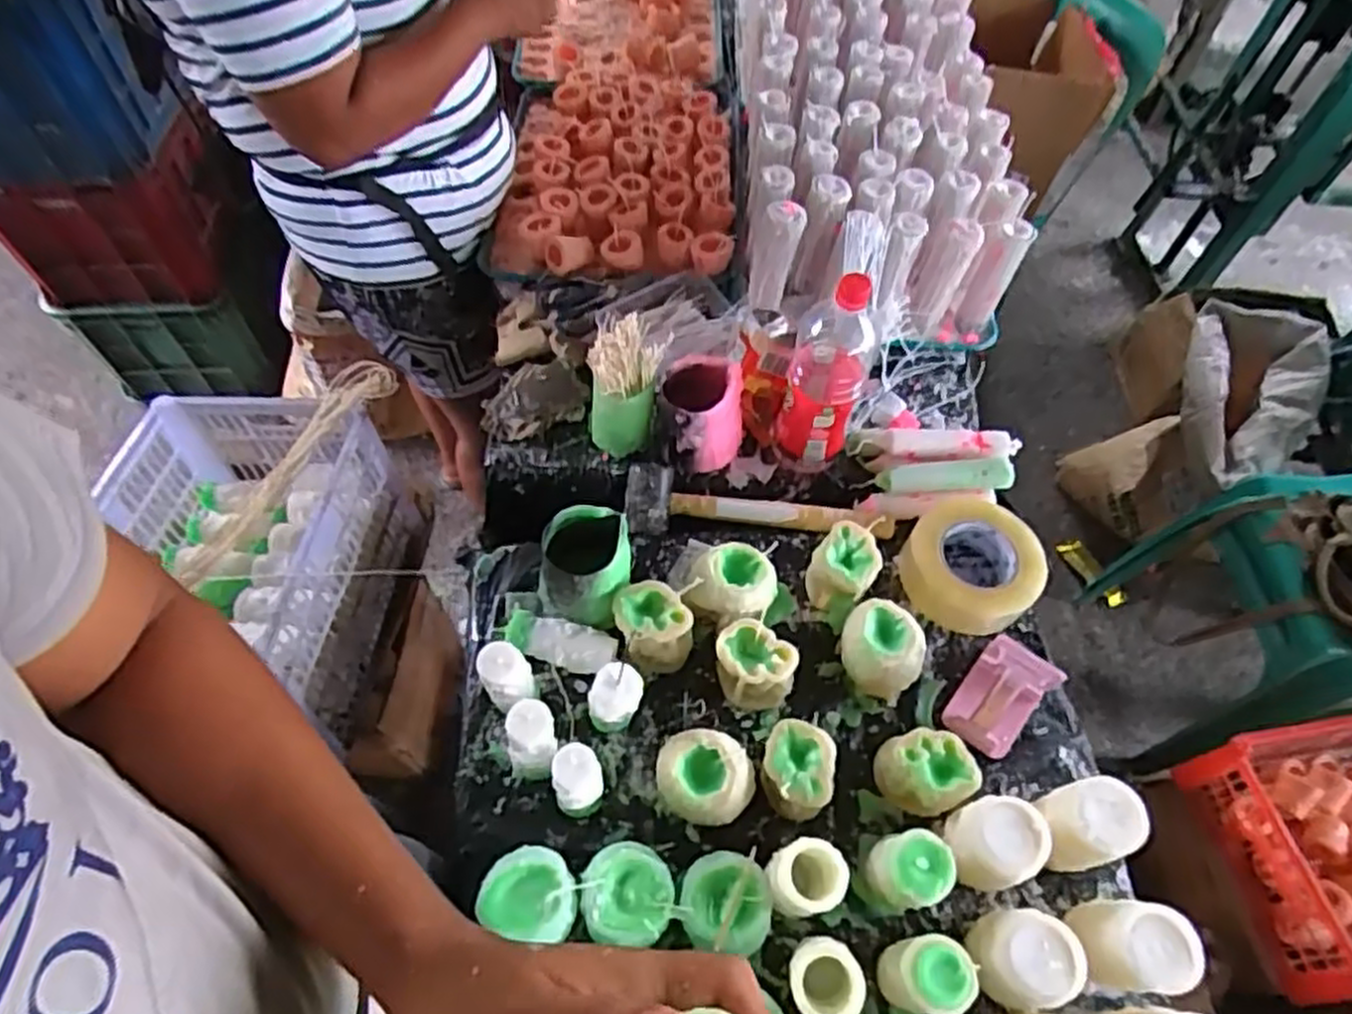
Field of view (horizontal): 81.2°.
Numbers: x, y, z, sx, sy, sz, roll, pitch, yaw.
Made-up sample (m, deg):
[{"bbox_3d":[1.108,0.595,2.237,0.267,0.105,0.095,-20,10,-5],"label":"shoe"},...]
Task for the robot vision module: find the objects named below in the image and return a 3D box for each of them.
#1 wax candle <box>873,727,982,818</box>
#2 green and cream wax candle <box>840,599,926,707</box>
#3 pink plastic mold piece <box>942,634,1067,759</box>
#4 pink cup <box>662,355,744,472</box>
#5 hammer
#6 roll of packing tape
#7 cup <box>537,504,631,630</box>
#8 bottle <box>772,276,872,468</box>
[{"bbox_3d":[0.219,0.237,0.695,0.068,0.075,0.066,1,58,-2],"label":"wax candle"},{"bbox_3d":[0.192,0.139,0.753,0.074,0.083,0.072,1,58,-2],"label":"green and cream wax candle"},{"bbox_3d":[0.303,0.174,0.728,0.069,0.085,0.087,39,64,19],"label":"pink plastic mold piece"},{"bbox_3d":[0.030,-0.100,0.866,0.086,0.111,0.083,-2,58,-4],"label":"pink cup"},{"bbox_3d":[0.090,0.009,0.850,0.293,0.041,0.070,9,58,3],"label":"hammer"},{"bbox_3d":[0.309,0.056,0.819,0.130,0.055,0.143,1,58,-2],"label":"roll of packing tape"},{"bbox_3d":[-0.087,0.063,0.765,0.084,0.111,0.080,1,58,-2],"label":"cup"},{"bbox_3d":[0.156,-0.142,0.818,0.078,0.242,0.092,14,58,6],"label":"bottle"}]

